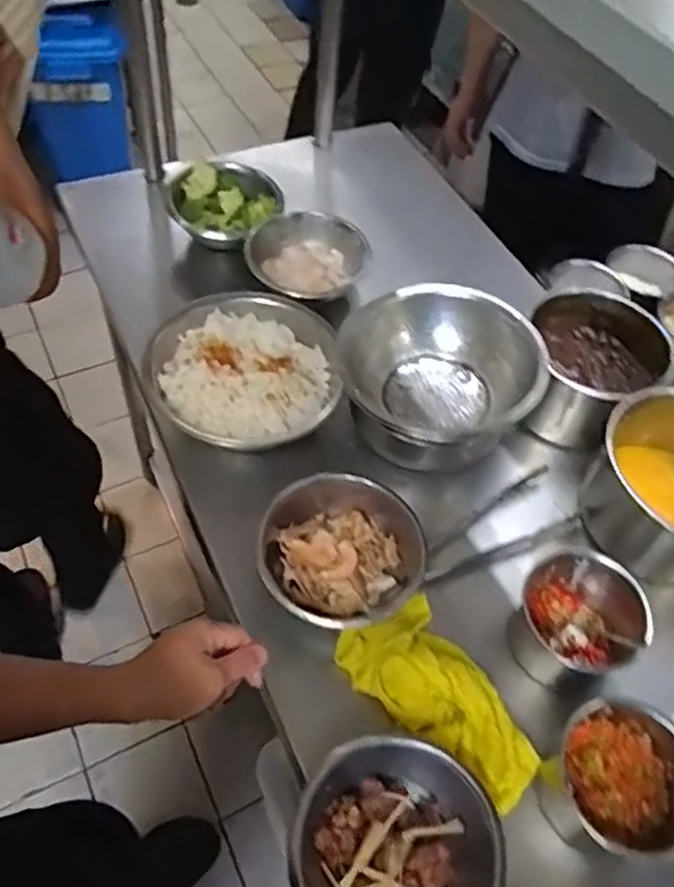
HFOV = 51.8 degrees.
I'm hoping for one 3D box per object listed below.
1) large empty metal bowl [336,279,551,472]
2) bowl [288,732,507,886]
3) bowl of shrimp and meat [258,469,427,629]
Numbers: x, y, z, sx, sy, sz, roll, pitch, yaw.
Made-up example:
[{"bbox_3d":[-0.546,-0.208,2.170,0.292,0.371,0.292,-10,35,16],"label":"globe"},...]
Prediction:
[{"bbox_3d":[0.118,-0.080,0.826,0.230,0.110,0.204,19,55,8],"label":"large empty metal bowl"},{"bbox_3d":[0.046,0.340,0.573,0.163,0.084,0.163,3,55,-4],"label":"bowl"},{"bbox_3d":[0.008,0.109,0.731,0.165,0.072,0.170,3,55,-4],"label":"bowl of shrimp and meat"}]

